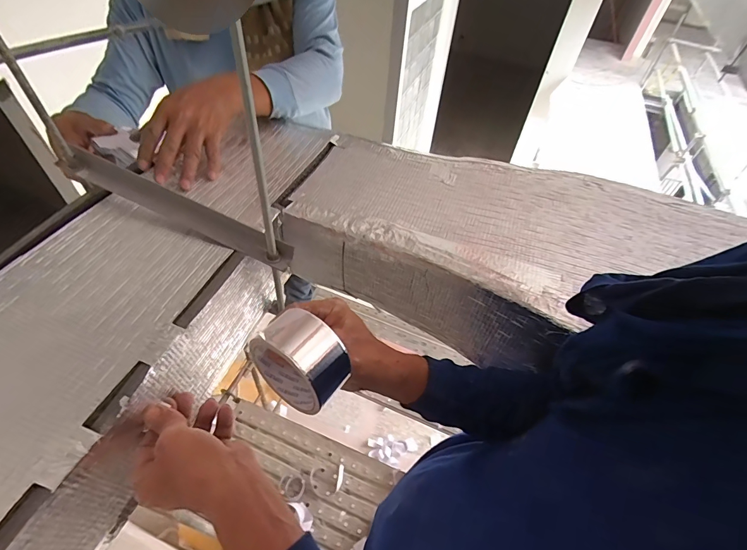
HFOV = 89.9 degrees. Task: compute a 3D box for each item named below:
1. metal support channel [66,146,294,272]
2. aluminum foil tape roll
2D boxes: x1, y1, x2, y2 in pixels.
[{"bbox_3d":[-0.243,-0.083,0.472,0.300,0.024,0.029,25,51,0],"label":"metal support channel"},{"bbox_3d":[-0.069,0.081,0.357,0.093,0.087,0.055,26,53,20],"label":"aluminum foil tape roll"}]

